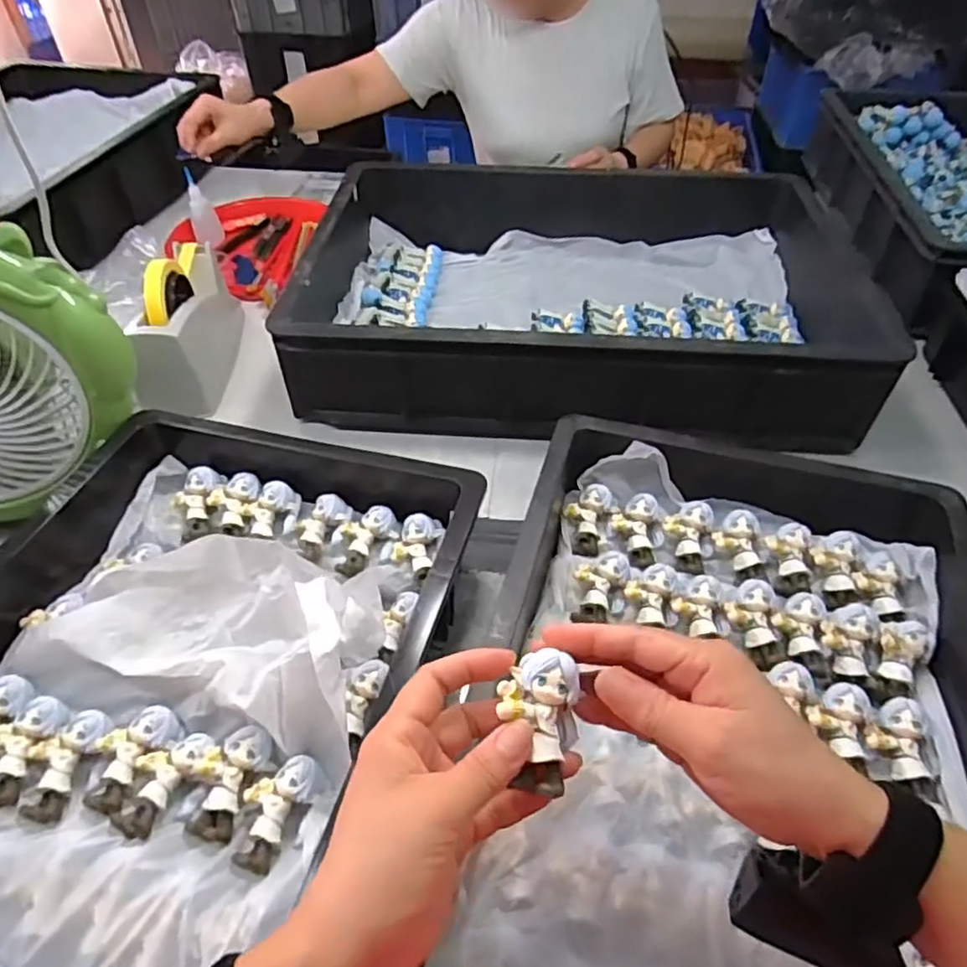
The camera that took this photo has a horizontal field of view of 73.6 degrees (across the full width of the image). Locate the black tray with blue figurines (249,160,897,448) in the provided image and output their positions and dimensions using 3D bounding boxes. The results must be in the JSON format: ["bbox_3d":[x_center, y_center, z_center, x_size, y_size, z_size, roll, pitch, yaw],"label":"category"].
[{"bbox_3d":[0.098,-0.234,0.765,0.580,0.121,0.408,3,46,3],"label":"black tray with blue figurines"}]

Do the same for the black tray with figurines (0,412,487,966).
[{"bbox_3d":[-0.222,0.128,0.412,0.354,0.092,0.461,10,47,9],"label":"black tray with figurines"}]

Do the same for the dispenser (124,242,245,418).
[{"bbox_3d":[-0.325,-0.179,0.714,0.061,0.118,0.222,-2,46,-3],"label":"dispenser"}]

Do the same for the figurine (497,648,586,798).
[{"bbox_3d":[0.027,0.111,0.298,0.036,0.031,0.056,-3,50,-3],"label":"figurine"}]

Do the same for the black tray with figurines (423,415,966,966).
[{"bbox_3d":[0.154,0.135,0.412,0.314,0.100,0.486,11,47,10],"label":"black tray with figurines"}]

